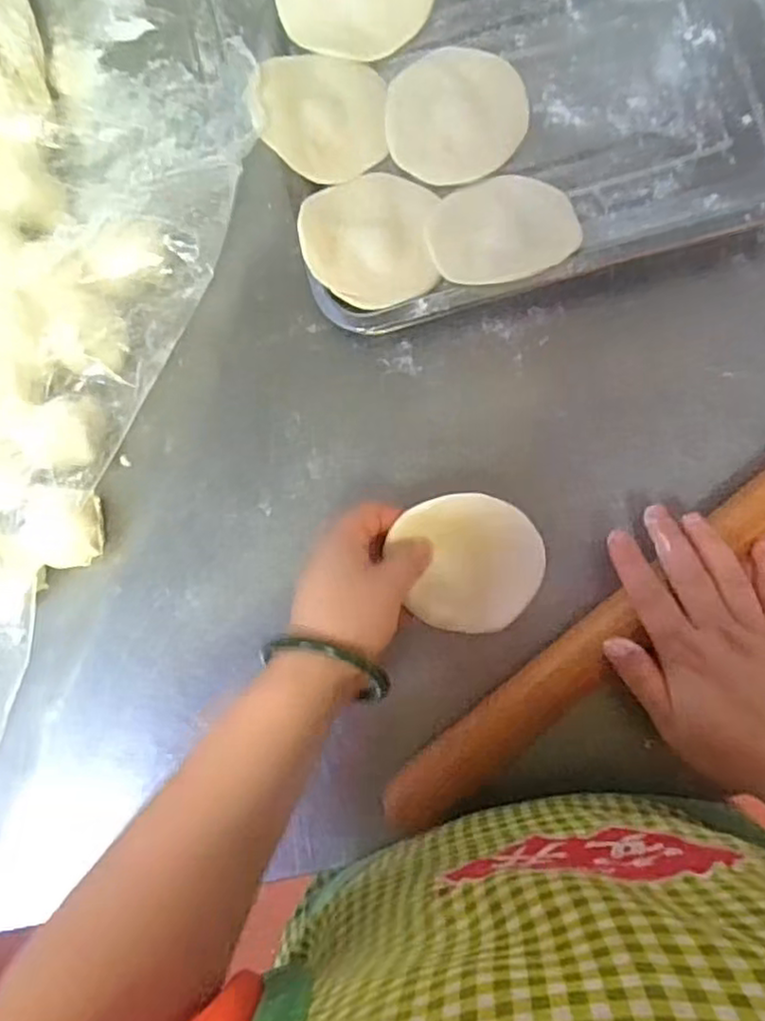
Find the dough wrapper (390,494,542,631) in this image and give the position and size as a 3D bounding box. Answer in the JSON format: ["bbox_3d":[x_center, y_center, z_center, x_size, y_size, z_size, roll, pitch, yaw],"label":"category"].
[{"bbox_3d":[0.055,0.031,0.400,0.085,0.004,0.084,-1,93,-12],"label":"dough wrapper"}]

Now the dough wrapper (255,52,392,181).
[{"bbox_3d":[-0.038,-0.264,0.446,0.082,0.008,0.088,-1,83,-8],"label":"dough wrapper"}]

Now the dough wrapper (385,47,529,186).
[{"bbox_3d":[0.050,-0.268,0.454,0.092,0.004,0.098,-1,82,2],"label":"dough wrapper"}]

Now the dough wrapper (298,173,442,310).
[{"bbox_3d":[-0.009,-0.177,0.435,0.086,0.005,0.092,1,80,-3],"label":"dough wrapper"}]

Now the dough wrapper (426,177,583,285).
[{"bbox_3d":[0.077,-0.179,0.427,0.092,0.004,0.078,-8,72,4],"label":"dough wrapper"}]

